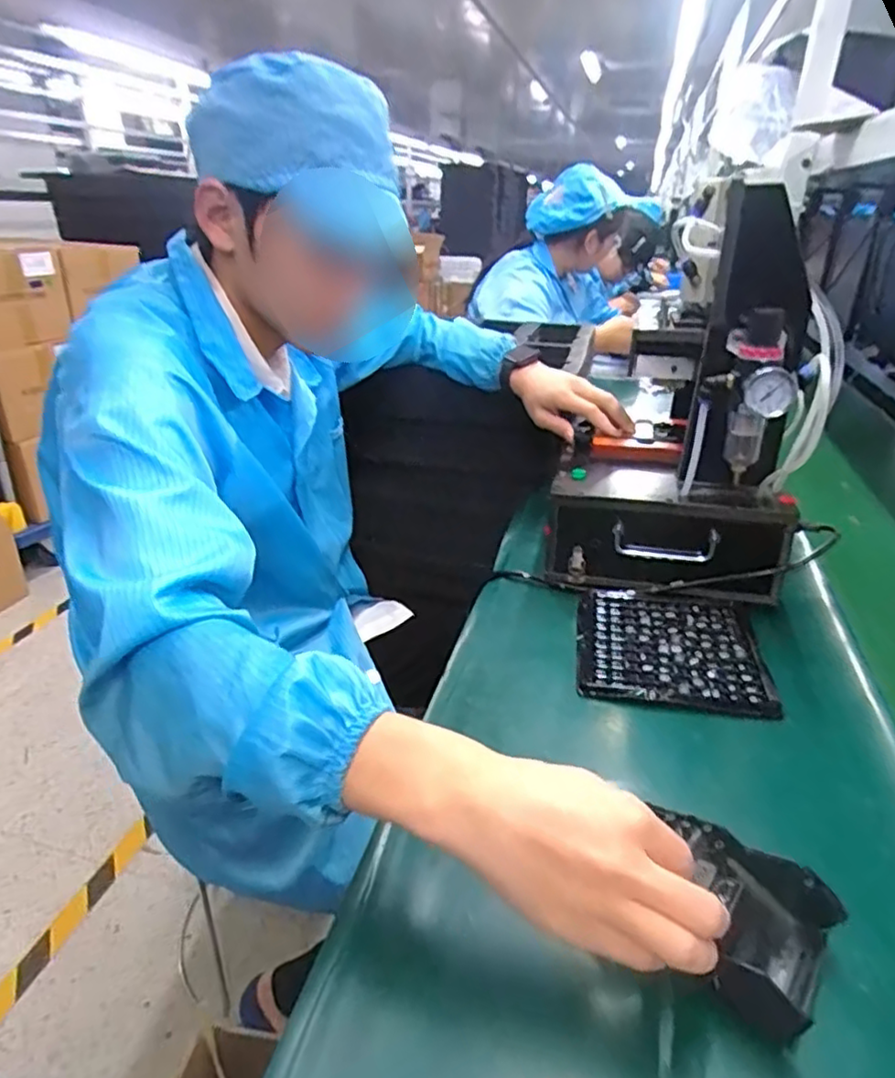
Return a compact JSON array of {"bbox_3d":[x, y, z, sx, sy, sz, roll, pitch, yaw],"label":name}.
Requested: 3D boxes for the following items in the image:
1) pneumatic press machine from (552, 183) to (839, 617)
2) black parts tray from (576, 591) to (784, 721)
[{"bbox_3d":[0.245,-0.130,0.669,0.237,0.353,0.206,12,30,21],"label":"pneumatic press machine"},{"bbox_3d":[0.204,0.102,0.600,0.162,0.012,0.159,6,28,10],"label":"black parts tray"}]

